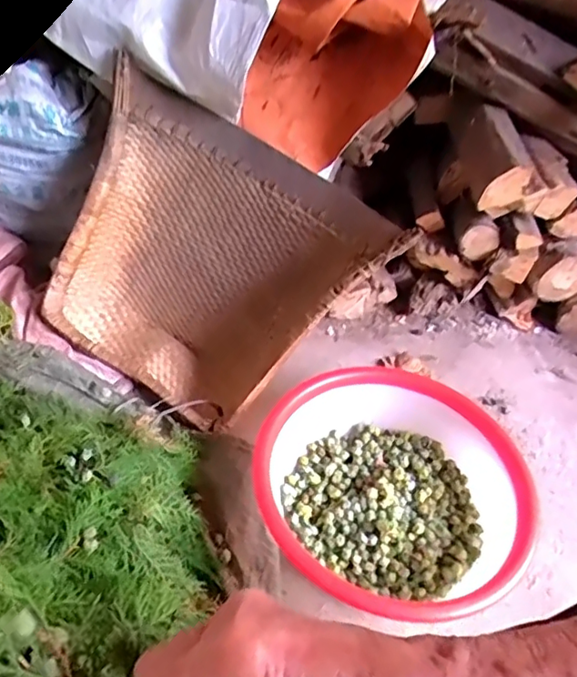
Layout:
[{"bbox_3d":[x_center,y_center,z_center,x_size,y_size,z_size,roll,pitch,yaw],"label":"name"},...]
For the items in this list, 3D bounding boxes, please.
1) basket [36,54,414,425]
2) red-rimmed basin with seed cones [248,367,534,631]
[{"bbox_3d":[-0.140,-0.115,0.895,0.467,0.411,0.129,33,15,5],"label":"basket"},{"bbox_3d":[0.125,0.206,0.777,0.334,0.110,0.340,4,44,-4],"label":"red-rimmed basin with seed cones"}]

